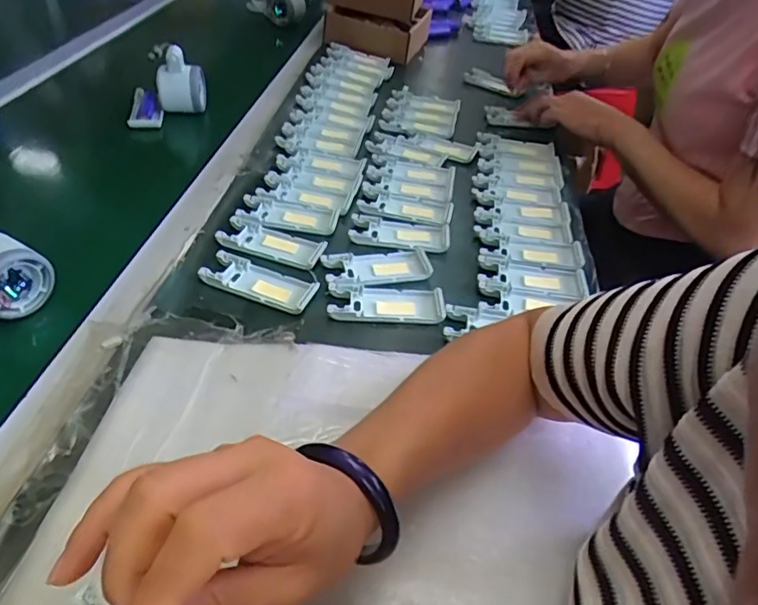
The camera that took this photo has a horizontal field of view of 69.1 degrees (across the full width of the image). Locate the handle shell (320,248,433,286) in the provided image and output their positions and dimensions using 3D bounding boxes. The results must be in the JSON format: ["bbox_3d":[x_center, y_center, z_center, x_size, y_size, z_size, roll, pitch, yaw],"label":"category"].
[{"bbox_3d":[0.000,-0.035,0.539,0.108,0.011,0.044,-9,44,-17],"label":"handle shell"}]

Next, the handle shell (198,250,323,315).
[{"bbox_3d":[-0.109,-0.020,0.509,0.102,0.014,0.045,18,43,12],"label":"handle shell"}]

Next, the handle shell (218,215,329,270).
[{"bbox_3d":[-0.105,-0.061,0.553,0.105,0.011,0.047,15,42,10],"label":"handle shell"}]

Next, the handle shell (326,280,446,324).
[{"bbox_3d":[0.006,-0.001,0.503,0.103,0.013,0.044,1,42,-6],"label":"handle shell"}]

